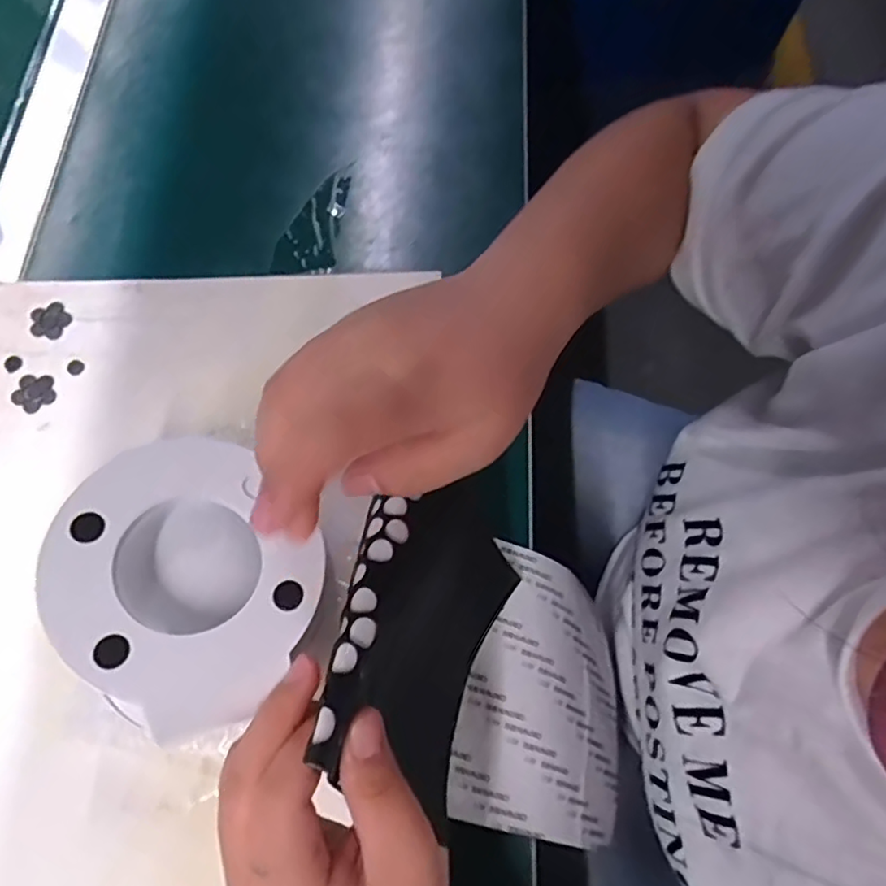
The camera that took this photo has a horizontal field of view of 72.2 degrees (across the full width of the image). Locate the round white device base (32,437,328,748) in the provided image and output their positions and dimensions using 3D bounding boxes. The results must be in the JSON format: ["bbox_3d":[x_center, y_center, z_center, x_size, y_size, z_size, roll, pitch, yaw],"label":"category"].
[{"bbox_3d":[-0.094,0.051,0.225,0.090,0.032,0.090,6,69,-17],"label":"round white device base"}]

